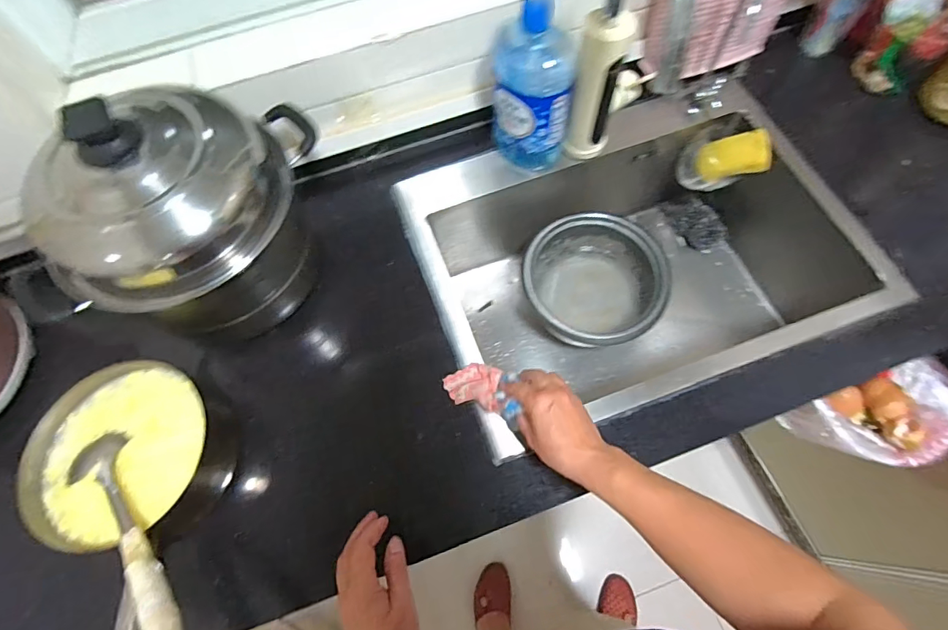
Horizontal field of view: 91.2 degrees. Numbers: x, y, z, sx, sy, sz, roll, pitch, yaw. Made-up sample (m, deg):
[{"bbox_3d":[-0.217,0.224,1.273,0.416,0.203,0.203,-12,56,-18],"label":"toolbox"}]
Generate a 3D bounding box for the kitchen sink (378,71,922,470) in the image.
[{"bbox_3d":[0.241,-0.078,0.781,0.614,0.260,0.464,-20,67,-6],"label":"kitchen sink"}]

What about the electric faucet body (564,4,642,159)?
[{"bbox_3d":[0.180,-0.307,0.636,0.086,0.190,0.067,16,68,10],"label":"electric faucet body"}]

